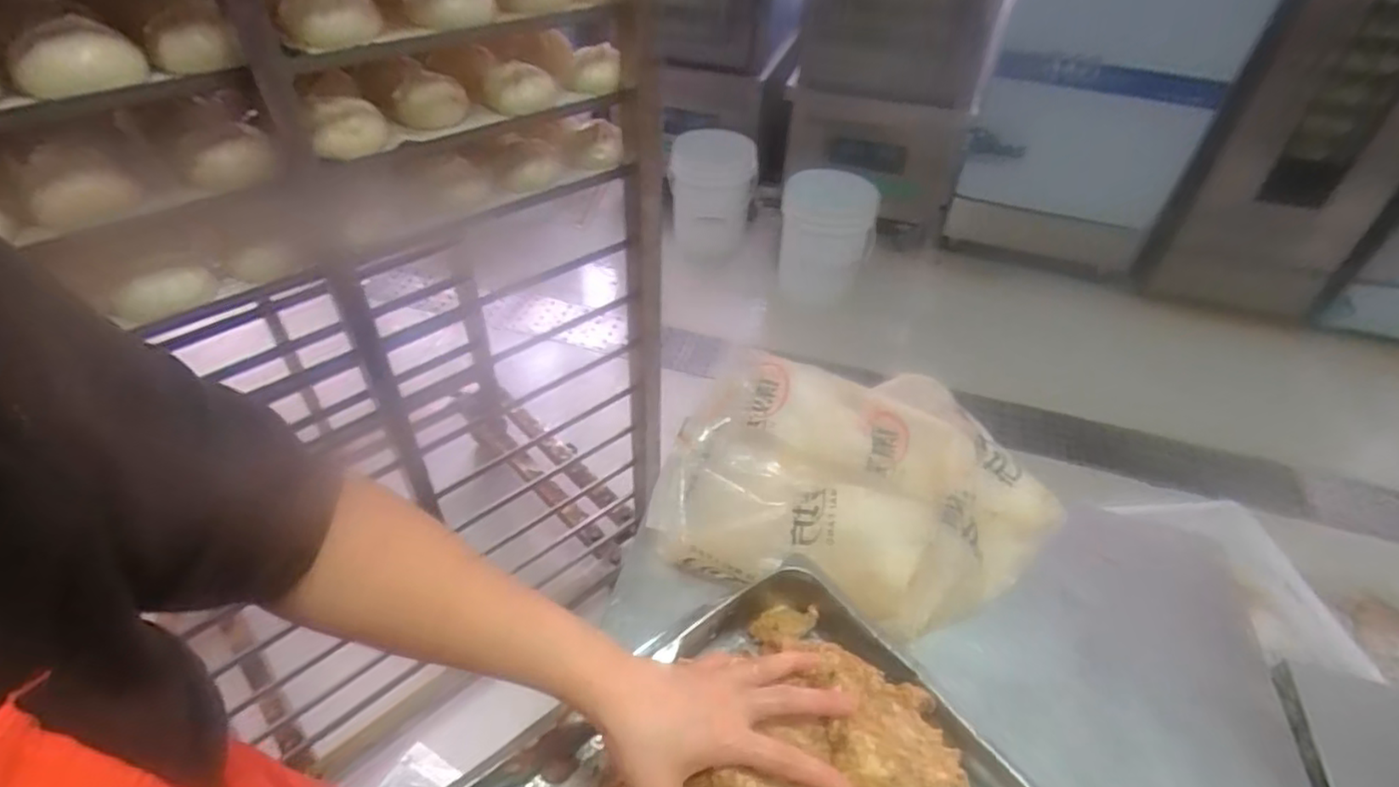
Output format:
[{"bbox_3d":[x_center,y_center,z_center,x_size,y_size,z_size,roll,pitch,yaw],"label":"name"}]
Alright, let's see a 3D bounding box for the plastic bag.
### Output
[{"bbox_3d":[0.147,0.092,0.668,0.364,0.096,0.259,20,45,17],"label":"plastic bag"}]

